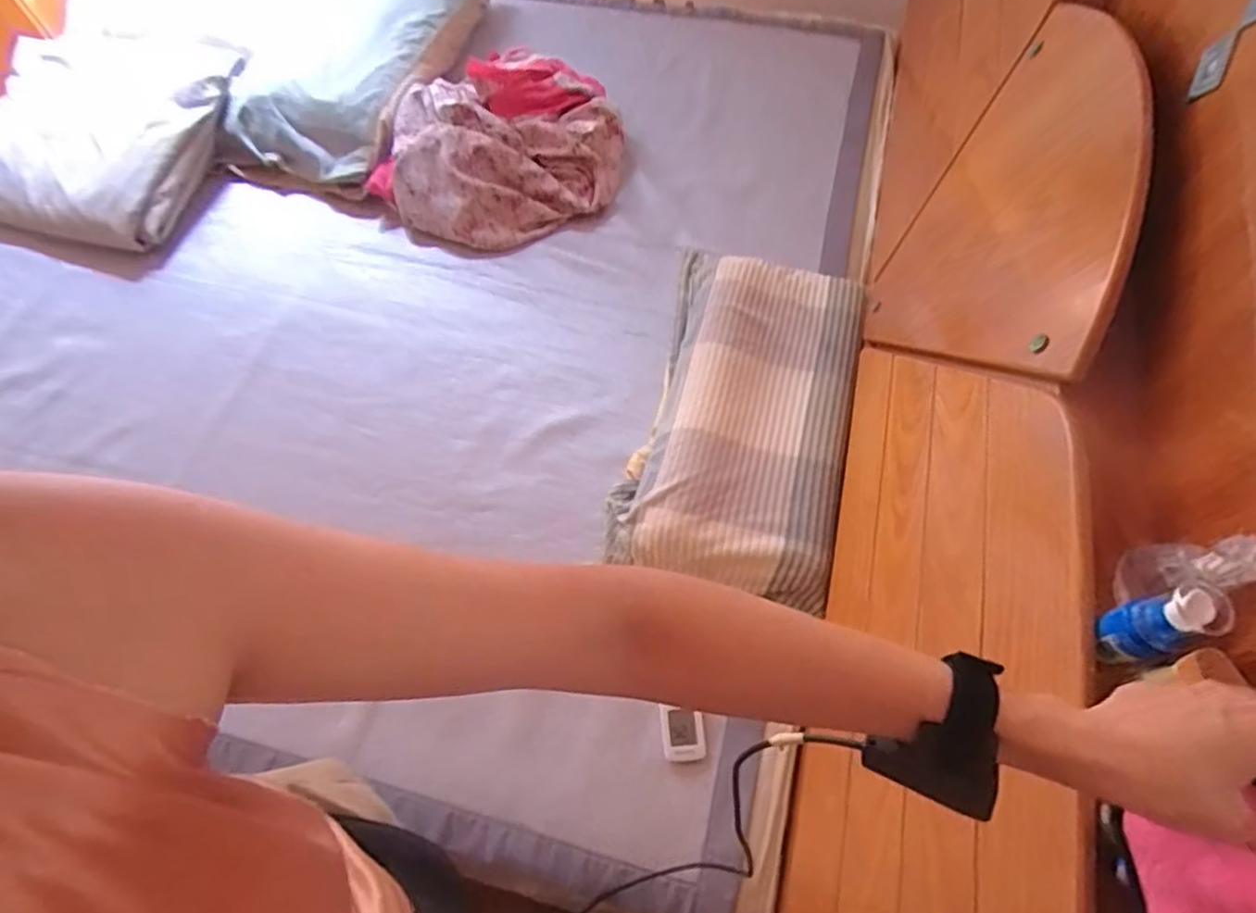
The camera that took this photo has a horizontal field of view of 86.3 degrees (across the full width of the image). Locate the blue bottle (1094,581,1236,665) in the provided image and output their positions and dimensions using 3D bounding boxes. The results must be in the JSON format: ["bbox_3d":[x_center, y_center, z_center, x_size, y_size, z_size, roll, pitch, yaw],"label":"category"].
[{"bbox_3d":[0.392,0.124,0.493,0.045,0.092,0.045,-10,62,-3],"label":"blue bottle"}]

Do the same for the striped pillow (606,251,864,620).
[{"bbox_3d":[0.181,-0.071,1.032,0.310,0.081,0.572,14,63,9],"label":"striped pillow"}]

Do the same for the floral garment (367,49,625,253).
[{"bbox_3d":[-0.239,-0.591,1.304,0.493,0.159,0.369,-30,65,-13],"label":"floral garment"}]

